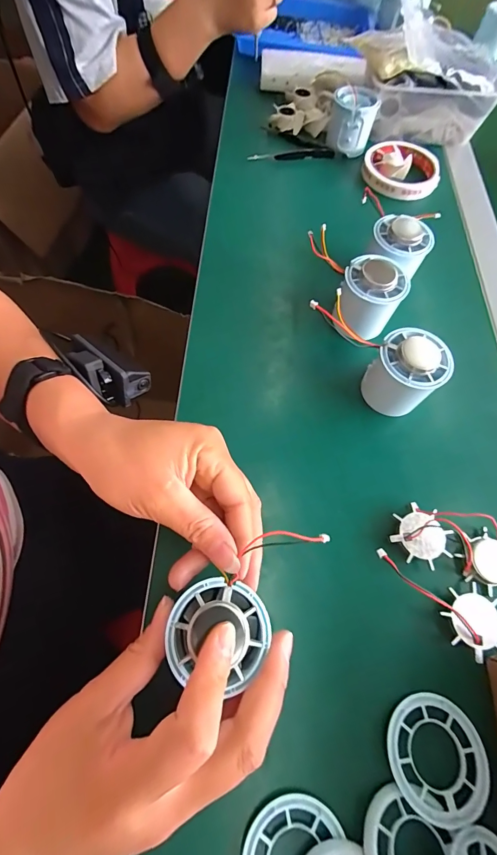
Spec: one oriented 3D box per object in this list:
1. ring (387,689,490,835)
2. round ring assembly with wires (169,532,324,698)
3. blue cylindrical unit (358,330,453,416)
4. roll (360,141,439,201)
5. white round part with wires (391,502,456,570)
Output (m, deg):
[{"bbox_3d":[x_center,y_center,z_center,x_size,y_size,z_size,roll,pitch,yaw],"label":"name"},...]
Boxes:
[{"bbox_3d":[0.110,0.191,0.207,0.056,0.011,0.056,2,65,-3],"label":"ring"},{"bbox_3d":[-0.001,0.092,0.199,0.052,0.010,0.101,34,71,15],"label":"round ring assembly with wires"},{"bbox_3d":[0.128,-0.044,0.289,0.050,0.055,0.052,2,65,-3],"label":"blue cylindrical unit"},{"bbox_3d":[0.187,-0.320,0.440,0.090,0.019,0.097,9,65,0],"label":"roll"},{"bbox_3d":[0.125,0.079,0.258,0.041,0.006,0.041,2,65,-3],"label":"white round part with wires"}]

